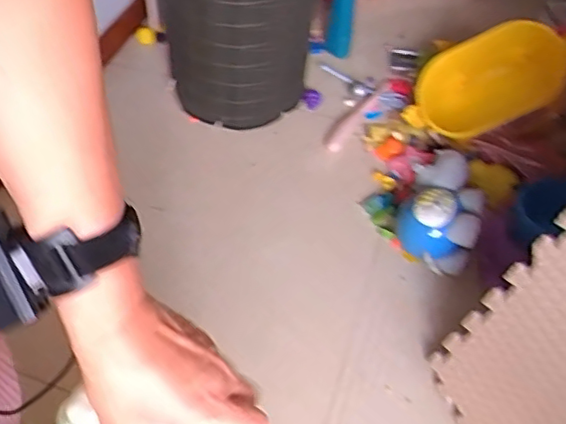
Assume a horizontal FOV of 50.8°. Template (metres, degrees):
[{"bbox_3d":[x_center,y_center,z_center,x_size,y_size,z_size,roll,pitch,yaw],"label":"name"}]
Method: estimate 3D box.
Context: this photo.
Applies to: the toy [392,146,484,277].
[{"bbox_3d":[0.306,-0.014,1.163,0.145,0.101,0.272,13,49,8],"label":"toy"}]

